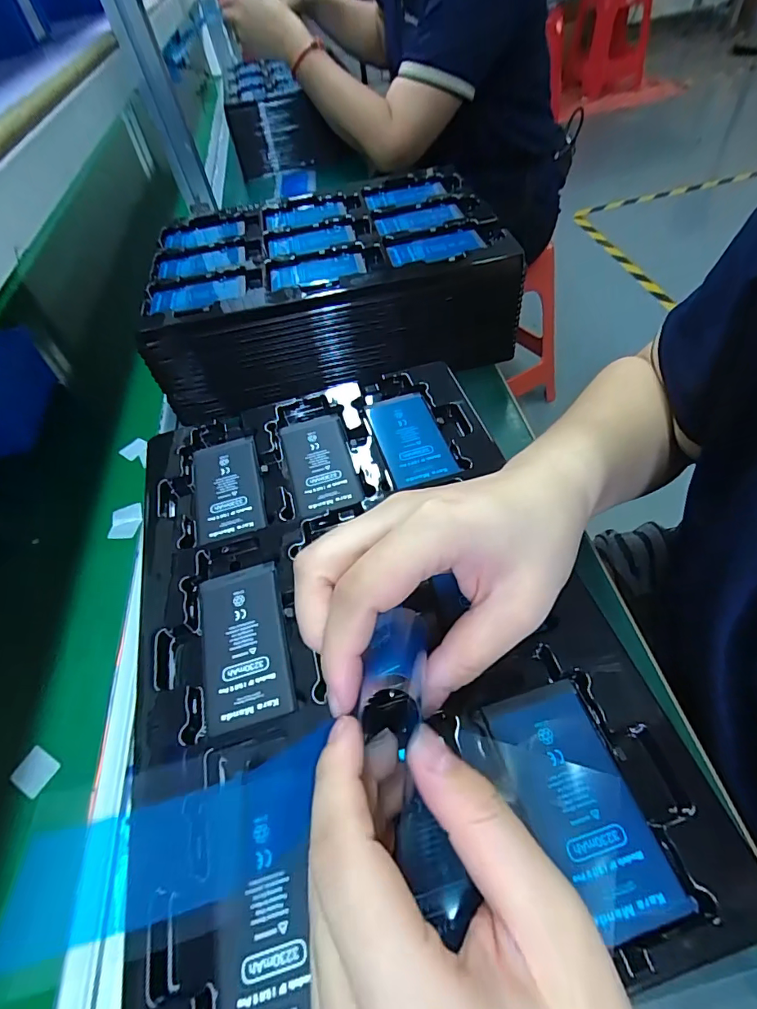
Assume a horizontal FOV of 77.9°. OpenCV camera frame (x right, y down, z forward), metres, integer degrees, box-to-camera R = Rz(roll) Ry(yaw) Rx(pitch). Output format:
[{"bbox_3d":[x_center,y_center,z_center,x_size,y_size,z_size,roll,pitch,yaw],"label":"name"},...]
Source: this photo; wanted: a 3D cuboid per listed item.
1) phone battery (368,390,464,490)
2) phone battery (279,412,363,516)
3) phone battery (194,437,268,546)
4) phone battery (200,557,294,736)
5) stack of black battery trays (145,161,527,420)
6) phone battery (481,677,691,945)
[{"bbox_3d":[0.021,-0.047,0.317,0.043,0.004,0.079,-17,52,-3],"label":"phone battery"},{"bbox_3d":[-0.040,-0.029,0.315,0.042,0.006,0.085,-17,52,-4],"label":"phone battery"},{"bbox_3d":[-0.099,-0.012,0.308,0.043,0.005,0.082,-17,52,-3],"label":"phone battery"},{"bbox_3d":[-0.071,0.071,0.244,0.043,0.006,0.083,-16,52,-3],"label":"phone battery"},{"bbox_3d":[-0.054,-0.228,0.490,0.333,0.098,0.219,-13,52,0],"label":"stack of black battery trays"},{"bbox_3d":[0.078,0.118,0.189,0.045,0.007,0.084,-17,52,-4],"label":"phone battery"}]

